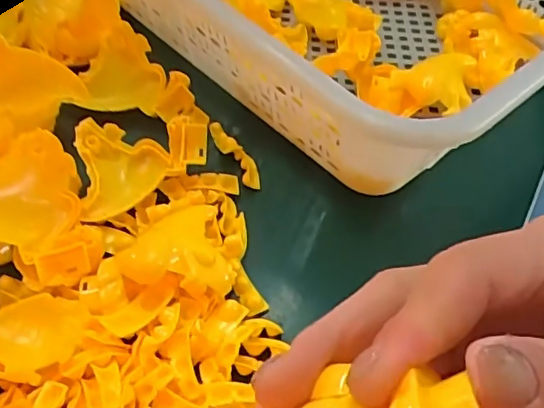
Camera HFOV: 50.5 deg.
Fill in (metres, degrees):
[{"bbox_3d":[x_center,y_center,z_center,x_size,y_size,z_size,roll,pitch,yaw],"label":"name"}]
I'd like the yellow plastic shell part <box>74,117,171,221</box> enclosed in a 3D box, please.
[{"bbox_3d":[-0.079,-0.020,0.309,0.047,0.018,0.058,-10,53,-13],"label":"yellow plastic shell part"}]

